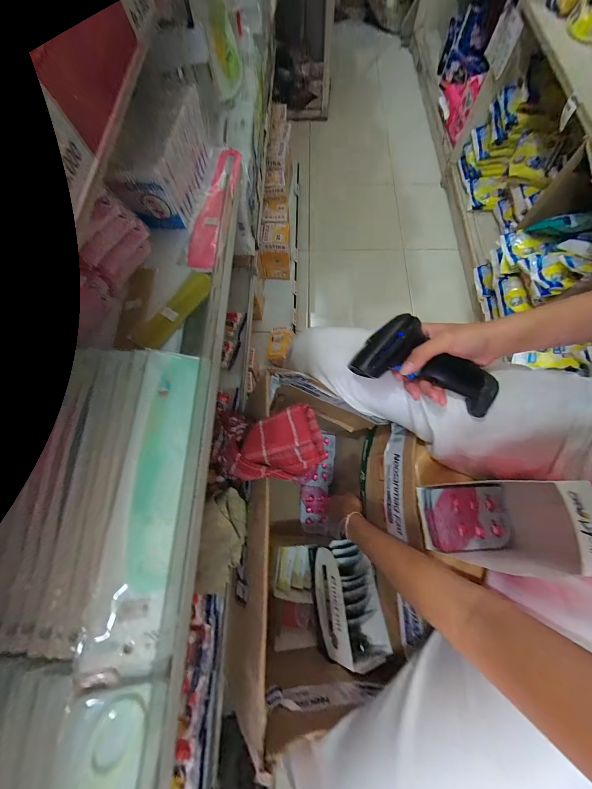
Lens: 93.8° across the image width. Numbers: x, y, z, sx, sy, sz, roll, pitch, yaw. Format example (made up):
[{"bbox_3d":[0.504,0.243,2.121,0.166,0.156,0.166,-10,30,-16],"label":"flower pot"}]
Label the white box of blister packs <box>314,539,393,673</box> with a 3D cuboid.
[{"bbox_3d":[0.095,0.375,0.514,0.111,0.095,0.179,-10,69,-3],"label":"white box of blister packs"}]

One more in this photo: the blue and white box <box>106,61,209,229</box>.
[{"bbox_3d":[-0.167,-0.317,0.355,0.066,0.092,0.189,7,69,3],"label":"blue and white box"}]

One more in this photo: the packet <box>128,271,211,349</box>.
[{"bbox_3d":[-0.143,-0.100,0.329,0.037,0.006,0.115,32,73,12],"label":"packet"}]

